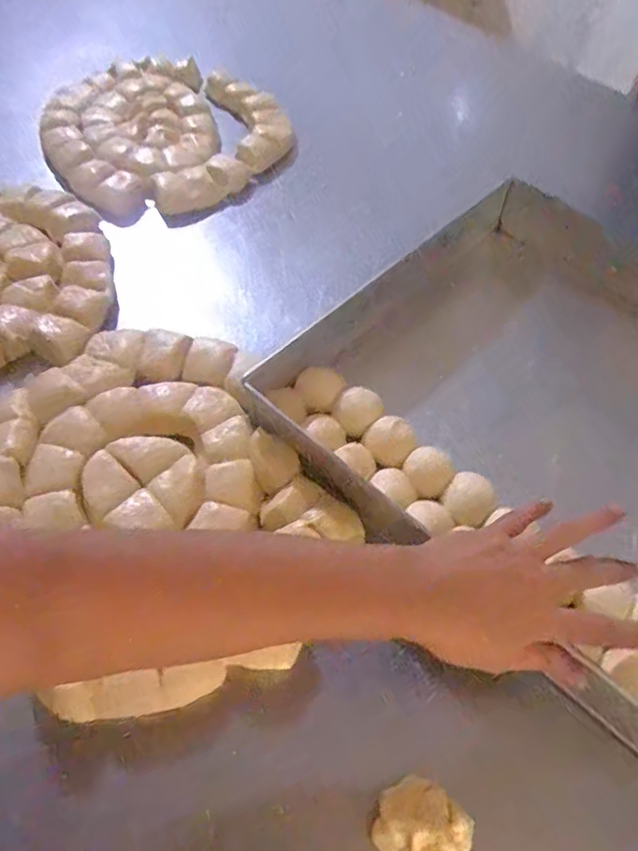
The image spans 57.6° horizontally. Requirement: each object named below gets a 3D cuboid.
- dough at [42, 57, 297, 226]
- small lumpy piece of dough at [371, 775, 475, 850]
[{"bbox_3d":[-0.193,-0.384,0.751,0.302,0.065,0.285,-16,58,-14],"label":"dough"},{"bbox_3d":[0.060,0.232,0.334,0.050,0.018,0.044,33,59,18],"label":"small lumpy piece of dough"}]

